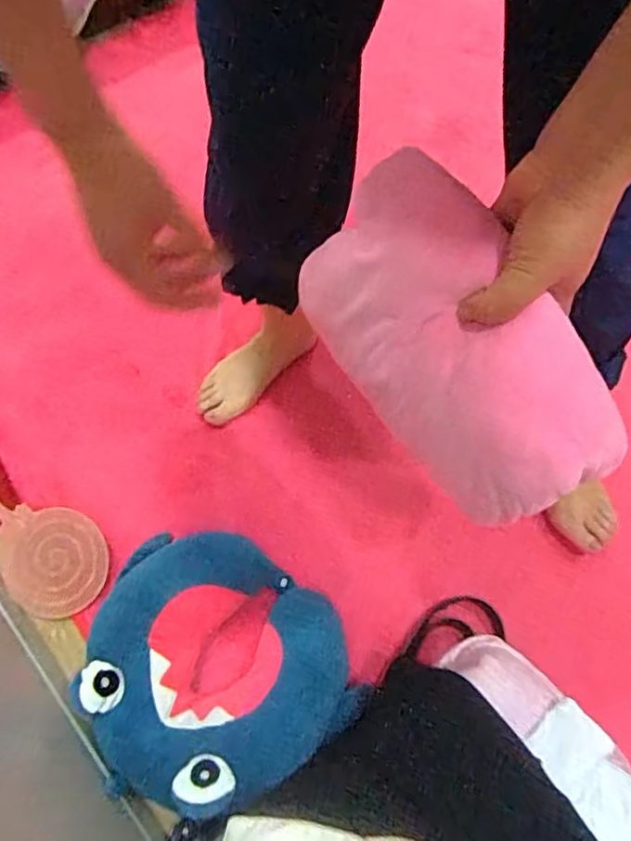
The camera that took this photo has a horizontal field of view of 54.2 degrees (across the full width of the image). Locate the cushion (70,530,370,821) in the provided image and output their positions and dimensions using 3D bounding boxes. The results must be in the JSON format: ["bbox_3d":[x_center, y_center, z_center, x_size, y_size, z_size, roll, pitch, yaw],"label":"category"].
[{"bbox_3d":[-0.126,0.277,0.757,0.300,0.107,0.324,-26,68,-11],"label":"cushion"}]

